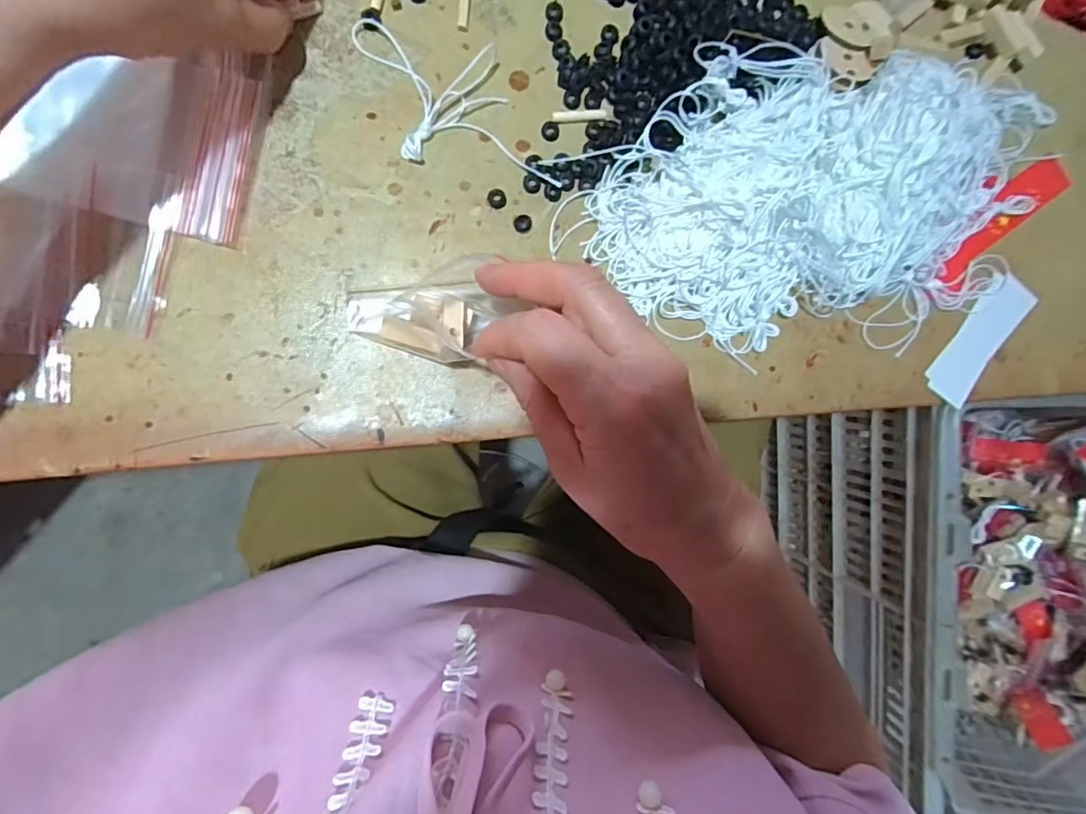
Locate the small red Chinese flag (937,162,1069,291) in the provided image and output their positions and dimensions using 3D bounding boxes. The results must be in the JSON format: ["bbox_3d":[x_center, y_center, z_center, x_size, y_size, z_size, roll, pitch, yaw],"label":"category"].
[{"bbox_3d":[0.285,-0.117,0.334,0.115,0.008,0.027,-41,97,-5],"label":"small red Chinese flag"}]

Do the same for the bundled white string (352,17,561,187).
[{"bbox_3d":[-0.047,-0.165,0.295,0.112,0.006,0.067,7,91,-9],"label":"bundled white string"}]

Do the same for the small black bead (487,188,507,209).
[{"bbox_3d":[-0.025,-0.115,0.300,0.011,0.004,0.010,0,92,-8],"label":"small black bead"}]

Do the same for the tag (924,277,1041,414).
[{"bbox_3d":[0.266,-0.041,0.330,0.026,0.011,0.079,37,86,-8],"label":"tag"}]

